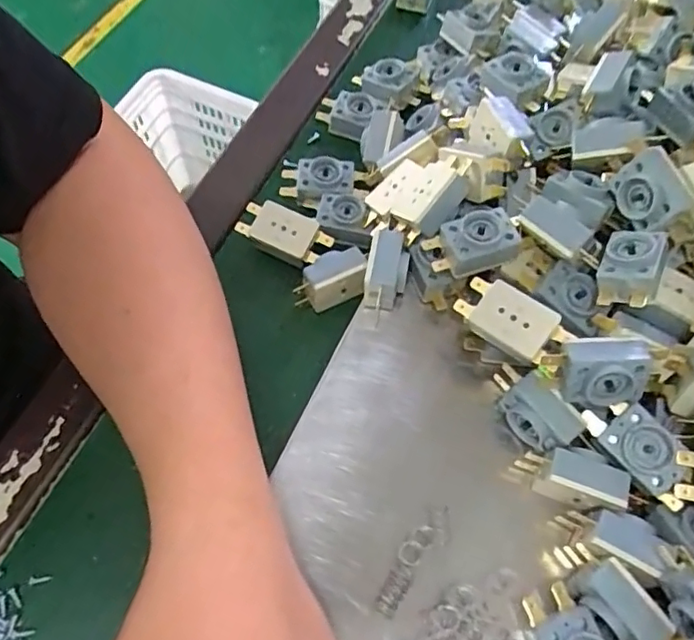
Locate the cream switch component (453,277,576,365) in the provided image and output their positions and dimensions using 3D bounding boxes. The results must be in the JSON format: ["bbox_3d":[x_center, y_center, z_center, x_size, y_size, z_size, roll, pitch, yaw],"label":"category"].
[{"bbox_3d":[0.082,0.000,0.295,0.054,0.018,0.030,32,97,29],"label":"cream switch component"}]

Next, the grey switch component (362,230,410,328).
[{"bbox_3d":[0.022,-0.025,0.326,0.022,0.035,0.043,12,63,4],"label":"grey switch component"}]

